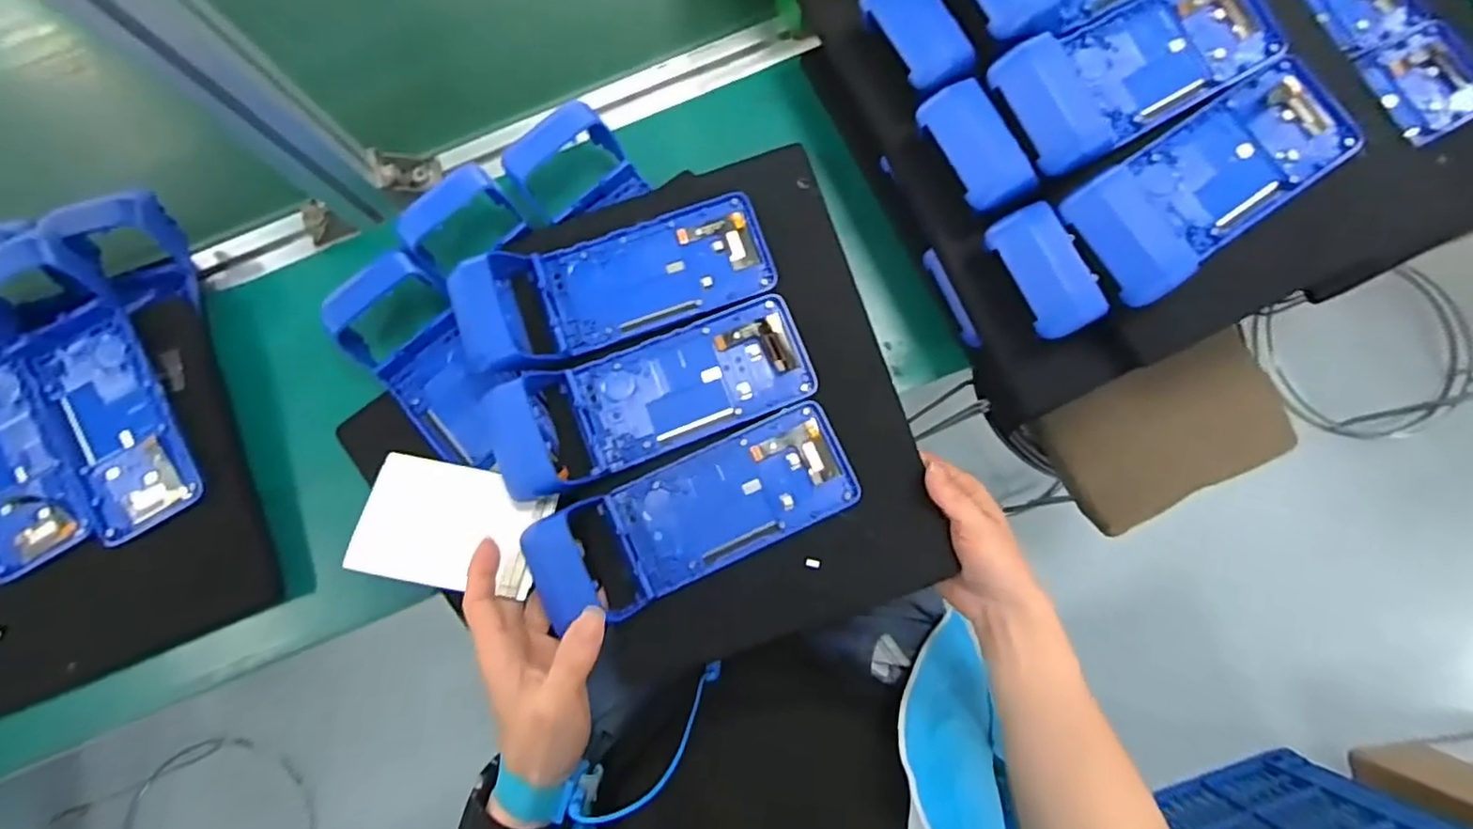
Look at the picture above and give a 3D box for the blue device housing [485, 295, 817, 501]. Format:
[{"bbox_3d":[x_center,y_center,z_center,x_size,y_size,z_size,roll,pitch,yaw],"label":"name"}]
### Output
[{"bbox_3d":[-0.055,-0.015,0.457,0.218,0.058,0.088,-18,81,0],"label":"blue device housing"}]

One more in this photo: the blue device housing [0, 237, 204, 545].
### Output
[{"bbox_3d":[-0.479,-0.022,0.481,0.091,0.065,0.226,-34,81,-3],"label":"blue device housing"}]

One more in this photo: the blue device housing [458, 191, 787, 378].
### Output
[{"bbox_3d":[-0.088,-0.099,0.469,0.222,0.048,0.084,-20,81,-1],"label":"blue device housing"}]

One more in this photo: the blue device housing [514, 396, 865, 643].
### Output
[{"bbox_3d":[-0.028,0.069,0.454,0.223,0.034,0.079,-22,80,-13],"label":"blue device housing"}]

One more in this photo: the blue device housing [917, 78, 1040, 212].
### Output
[{"bbox_3d":[0.150,-0.168,0.407,0.040,0.014,0.082,-29,81,-2],"label":"blue device housing"}]

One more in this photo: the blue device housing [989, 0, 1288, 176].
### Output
[{"bbox_3d":[0.267,-0.231,0.430,0.226,0.034,0.083,-30,80,-20],"label":"blue device housing"}]

